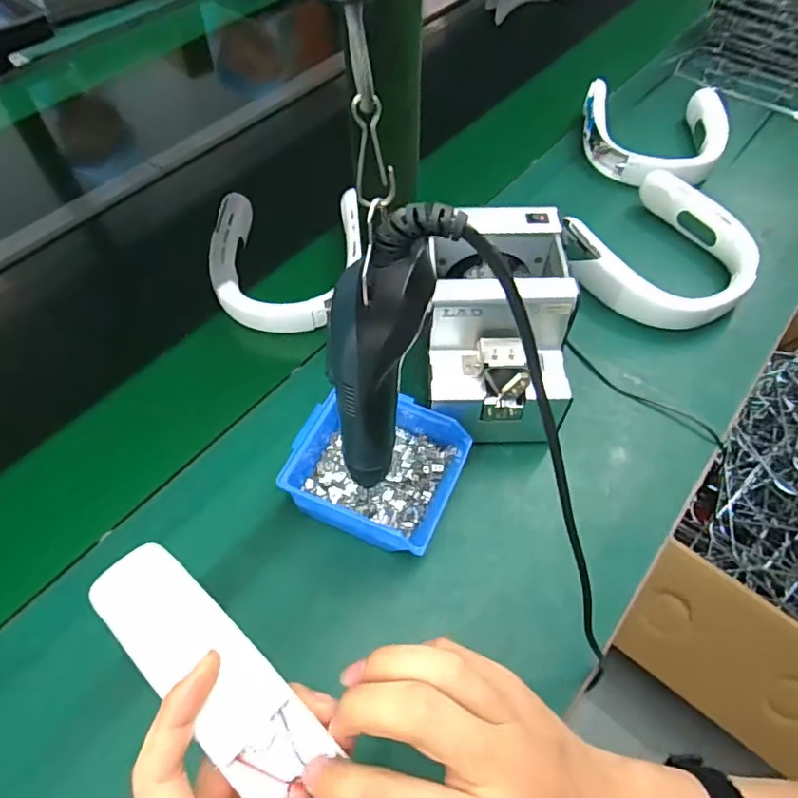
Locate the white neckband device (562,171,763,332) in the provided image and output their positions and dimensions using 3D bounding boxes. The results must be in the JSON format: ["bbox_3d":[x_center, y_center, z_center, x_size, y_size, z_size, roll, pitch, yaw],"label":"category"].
[{"bbox_3d":[0.311,-0.169,0.659,0.207,0.056,0.193,0,56,0],"label":"white neckband device"}]

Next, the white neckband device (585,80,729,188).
[{"bbox_3d":[0.374,-0.383,0.804,0.193,0.062,0.222,6,52,2],"label":"white neckband device"}]

